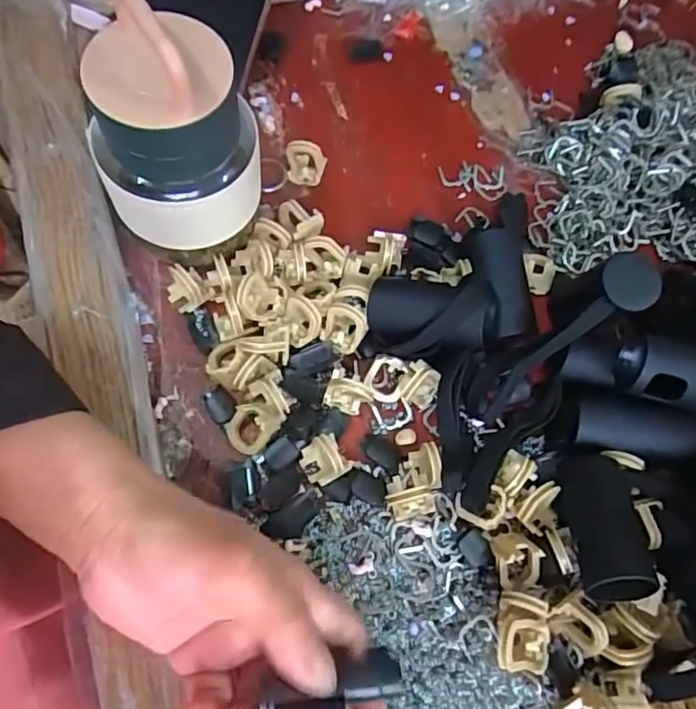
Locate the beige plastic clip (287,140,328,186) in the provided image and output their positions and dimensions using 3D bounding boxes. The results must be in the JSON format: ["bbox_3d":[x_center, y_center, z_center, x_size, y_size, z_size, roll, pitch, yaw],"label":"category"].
[{"bbox_3d":[-0.025,-0.114,0.339,0.023,0.023,0.015,3,69,-2],"label":"beige plastic clip"}]

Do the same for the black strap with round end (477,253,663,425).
[{"bbox_3d":[0.106,-0.007,0.281,0.111,0.014,0.025,-42,75,10],"label":"black strap with round end"}]

